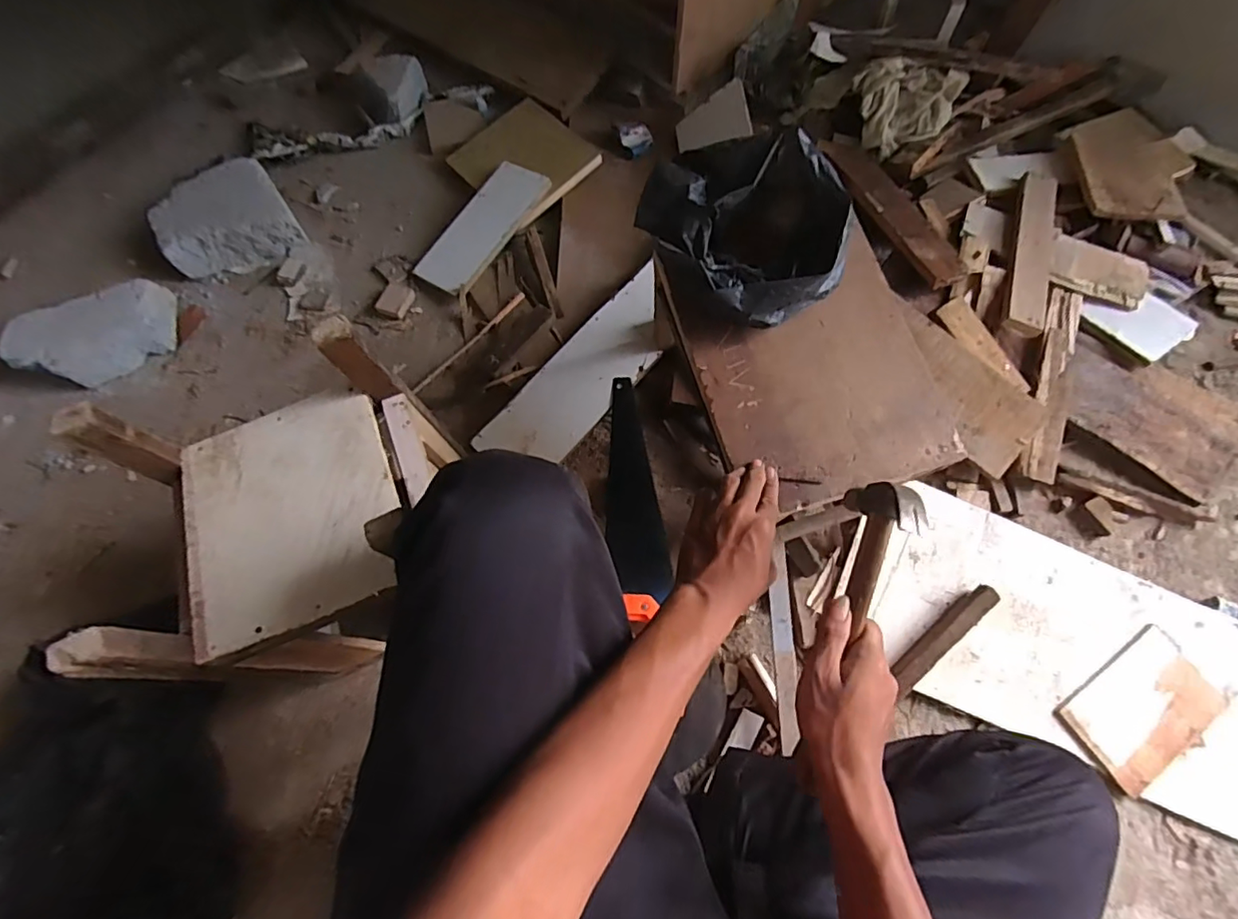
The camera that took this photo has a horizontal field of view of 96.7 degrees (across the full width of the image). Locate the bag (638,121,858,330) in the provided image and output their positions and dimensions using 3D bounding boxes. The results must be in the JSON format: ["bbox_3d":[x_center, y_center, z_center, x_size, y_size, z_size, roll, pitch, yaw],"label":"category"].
[{"bbox_3d":[0.131,-0.238,0.559,0.199,0.093,0.149,42,73,16],"label":"bag"}]

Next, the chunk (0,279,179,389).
[{"bbox_3d":[-0.802,-0.186,0.849,0.219,0.077,0.103,-34,73,-12],"label":"chunk"}]

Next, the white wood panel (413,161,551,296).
[{"bbox_3d":[-0.230,-0.392,0.930,0.099,0.018,0.256,32,82,9],"label":"white wood panel"}]

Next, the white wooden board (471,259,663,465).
[{"bbox_3d":[-0.045,-0.125,0.811,0.119,0.010,0.357,42,81,12],"label":"white wooden board"}]

